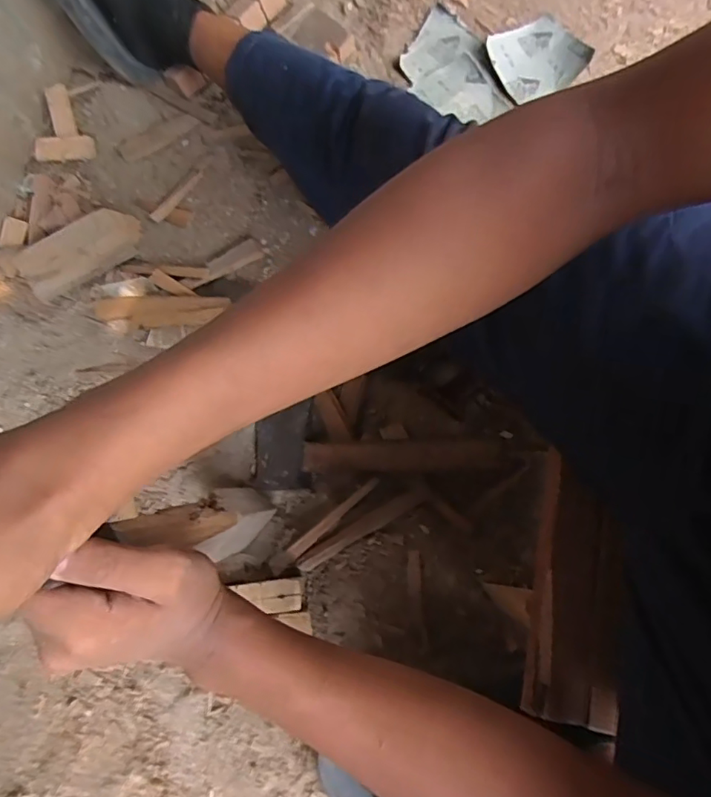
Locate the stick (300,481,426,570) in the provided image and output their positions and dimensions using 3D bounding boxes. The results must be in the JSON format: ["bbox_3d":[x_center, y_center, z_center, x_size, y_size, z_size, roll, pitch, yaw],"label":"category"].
[{"bbox_3d":[0.008,0.136,0.562,0.153,0.021,0.023,-29,79,-6],"label":"stick"}]

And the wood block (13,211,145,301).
[{"bbox_3d":[-0.324,-0.176,0.629,0.138,0.029,0.062,-38,79,-9],"label":"wood block"}]

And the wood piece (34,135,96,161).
[{"bbox_3d":[-0.368,-0.318,0.674,0.069,0.007,0.029,-10,103,-19],"label":"wood piece"}]

